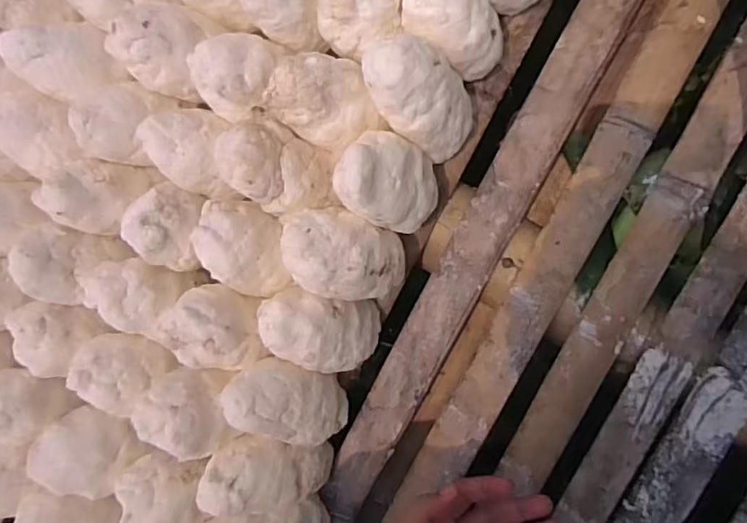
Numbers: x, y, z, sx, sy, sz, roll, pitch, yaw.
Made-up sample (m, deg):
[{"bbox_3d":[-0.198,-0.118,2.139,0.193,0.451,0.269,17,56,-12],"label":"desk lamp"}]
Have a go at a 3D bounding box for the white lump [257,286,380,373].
[{"bbox_3d":[-0.050,0.056,0.454,0.073,0.074,0.062,14,92,7],"label":"white lump"}]

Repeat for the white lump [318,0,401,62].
[{"bbox_3d":[-0.011,-0.191,0.412,0.059,0.044,0.062,8,91,7],"label":"white lump"}]

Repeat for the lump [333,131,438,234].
[{"bbox_3d":[0.013,-0.061,0.417,0.067,0.075,0.067,0,90,8],"label":"lump"}]

